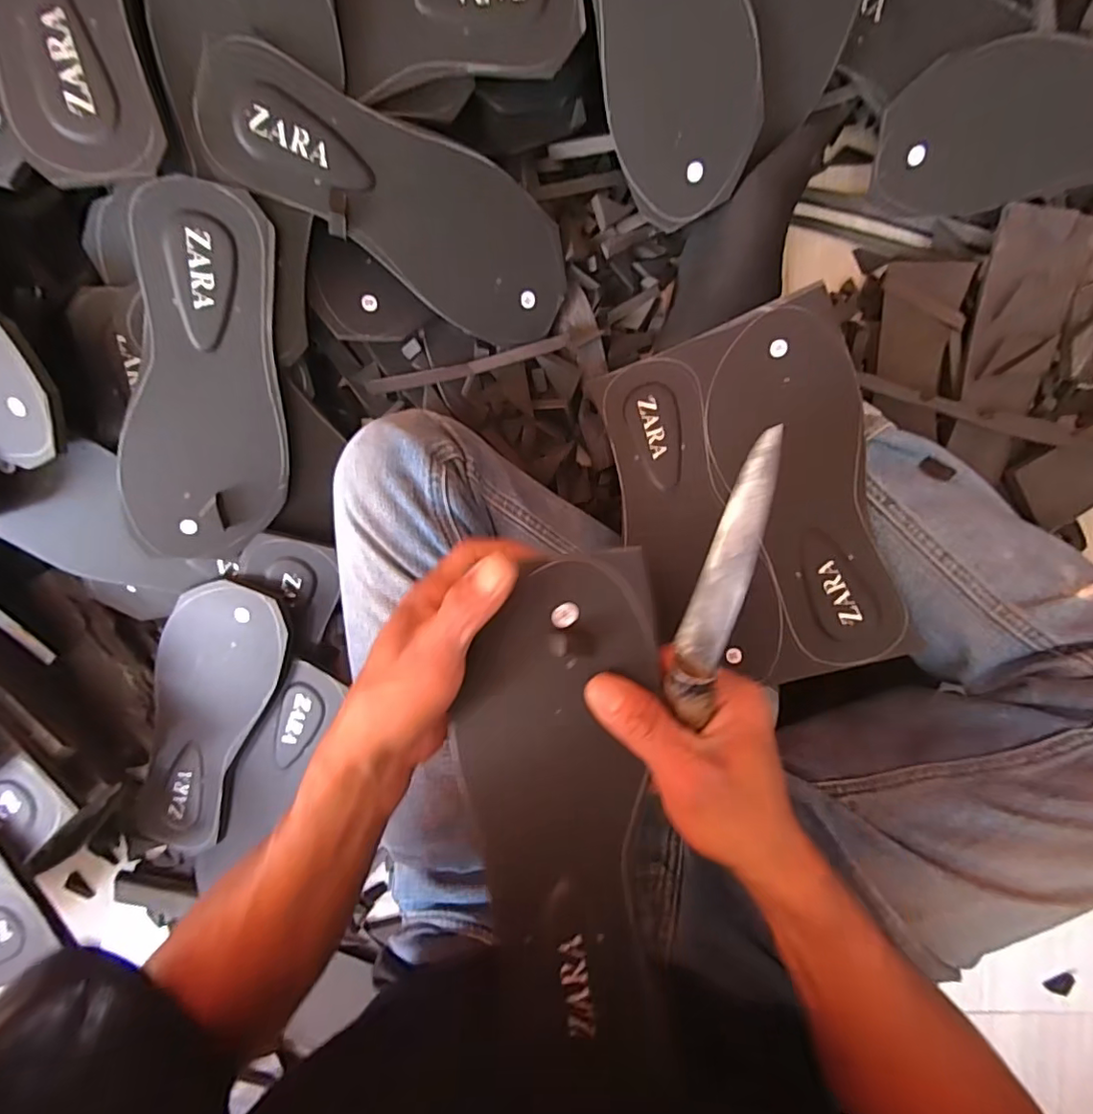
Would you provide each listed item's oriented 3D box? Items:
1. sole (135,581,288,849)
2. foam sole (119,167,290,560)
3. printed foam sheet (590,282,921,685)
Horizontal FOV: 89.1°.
[{"bbox_3d":[-0.285,0.137,0.463,0.099,0.012,0.255,21,103,6],"label":"sole"},{"bbox_3d":[-0.231,-0.113,0.383,0.098,0.011,0.245,7,113,-24],"label":"foam sole"},{"bbox_3d":[0.143,-0.039,0.400,0.167,0.008,0.251,-13,88,17],"label":"printed foam sheet"}]

